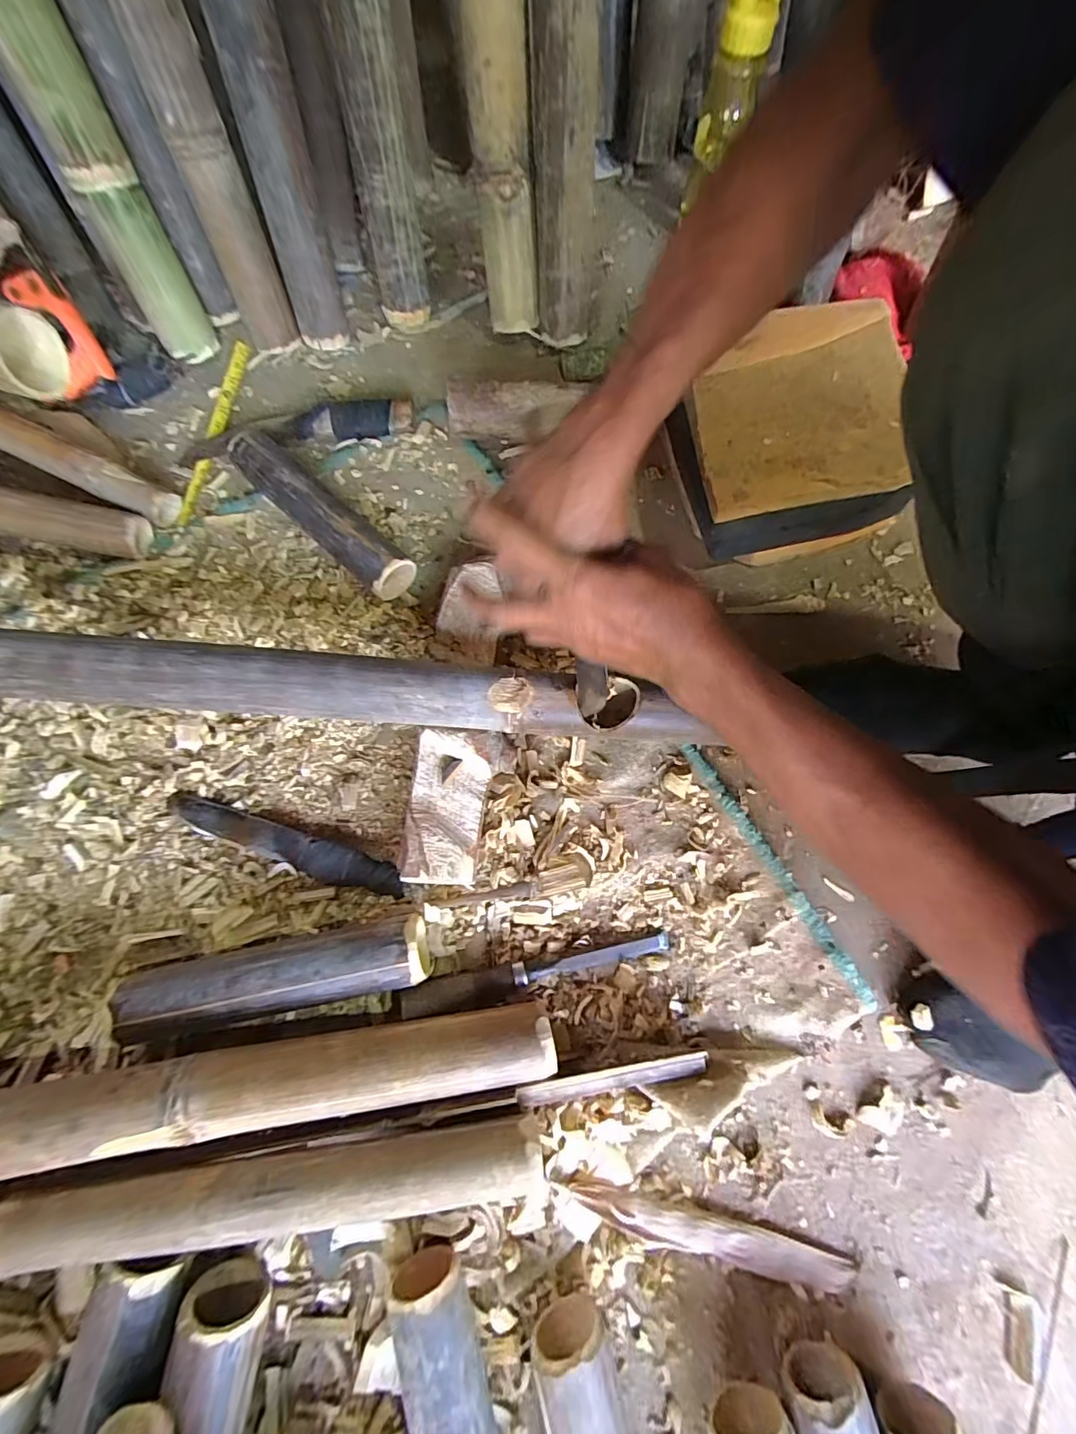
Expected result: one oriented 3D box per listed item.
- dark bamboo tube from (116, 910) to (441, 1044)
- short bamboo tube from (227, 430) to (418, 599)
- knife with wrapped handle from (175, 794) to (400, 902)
[{"bbox_3d":[-0.226,0.224,0.435,0.259,0.056,0.060,-10,73,-3],"label":"dark bamboo tube"},{"bbox_3d":[-0.252,-0.234,0.580,0.261,0.061,0.055,41,77,11],"label":"short bamboo tube"},{"bbox_3d":[-0.253,0.125,0.490,0.252,0.019,0.036,17,74,5],"label":"knife with wrapped handle"}]

